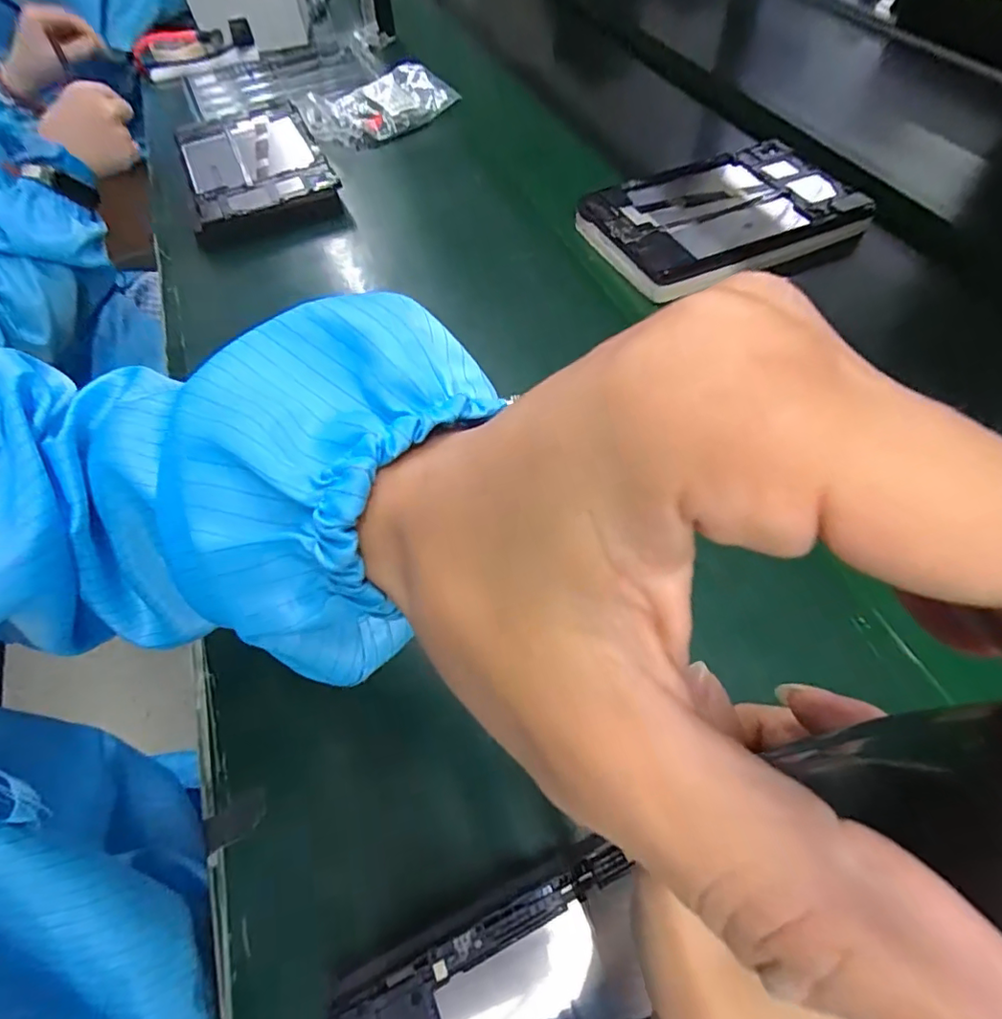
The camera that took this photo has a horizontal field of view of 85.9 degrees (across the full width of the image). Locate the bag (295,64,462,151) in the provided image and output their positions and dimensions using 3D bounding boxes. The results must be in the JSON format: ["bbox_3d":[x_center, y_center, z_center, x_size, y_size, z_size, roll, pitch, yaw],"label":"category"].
[{"bbox_3d":[-0.162,-0.524,0.695,0.181,0.033,0.126,-28,59,-13],"label":"bag"}]

